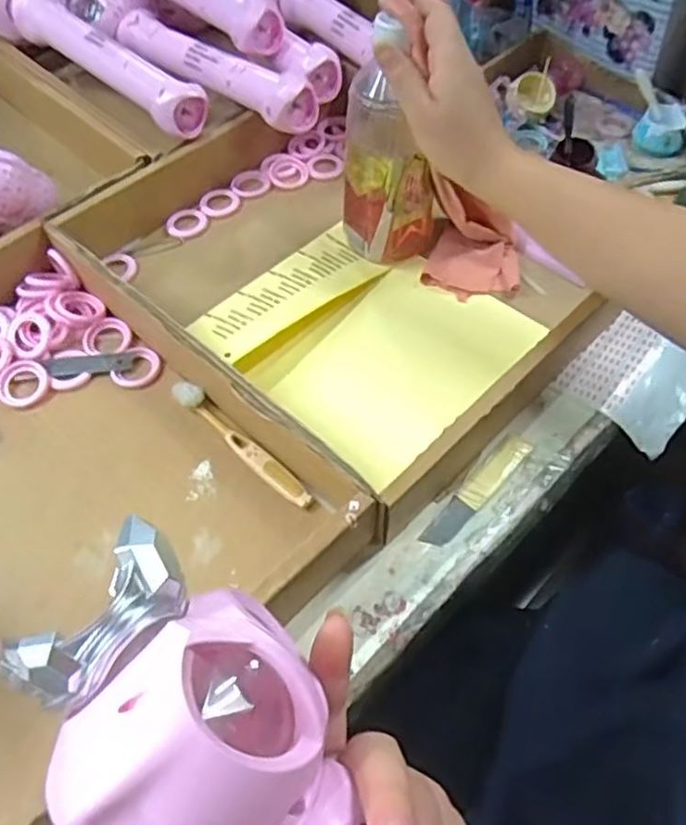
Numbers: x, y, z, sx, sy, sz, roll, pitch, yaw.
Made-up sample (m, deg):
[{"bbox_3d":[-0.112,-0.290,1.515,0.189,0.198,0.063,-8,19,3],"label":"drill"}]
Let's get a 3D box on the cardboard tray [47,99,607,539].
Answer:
[{"bbox_3d":[-0.015,-0.118,0.547,0.274,0.058,0.377,-40,64,-23],"label":"cardboard tray"}]

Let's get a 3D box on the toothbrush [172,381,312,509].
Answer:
[{"bbox_3d":[-0.074,0.019,0.480,0.140,0.014,0.017,38,64,23],"label":"toothbrush"}]

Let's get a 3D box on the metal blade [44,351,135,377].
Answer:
[{"bbox_3d":[-0.195,-0.039,0.526,0.065,0.004,0.019,-7,56,-4],"label":"metal blade"}]

